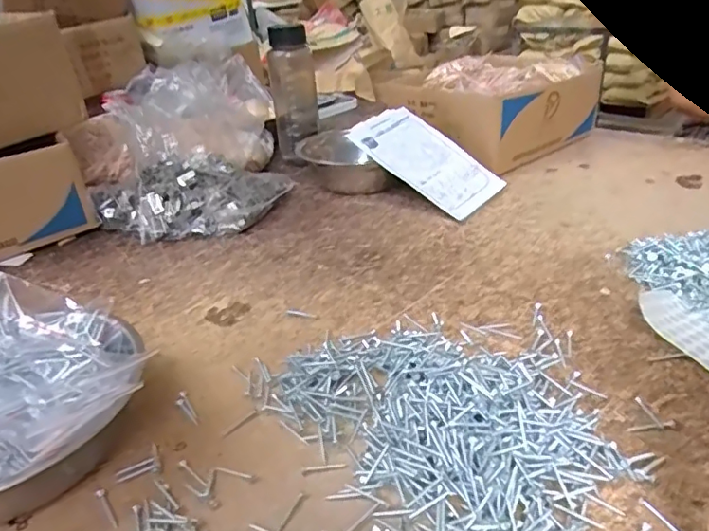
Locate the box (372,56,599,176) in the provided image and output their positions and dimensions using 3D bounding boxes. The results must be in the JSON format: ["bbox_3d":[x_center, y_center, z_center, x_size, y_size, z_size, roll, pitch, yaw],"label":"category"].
[{"bbox_3d":[0.271,-0.275,0.970,0.325,0.151,0.206,-22,32,-30],"label":"box"}]

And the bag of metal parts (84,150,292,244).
[{"bbox_3d":[-0.242,-0.108,0.792,0.273,0.092,0.152,-5,28,-1],"label":"bag of metal parts"}]

